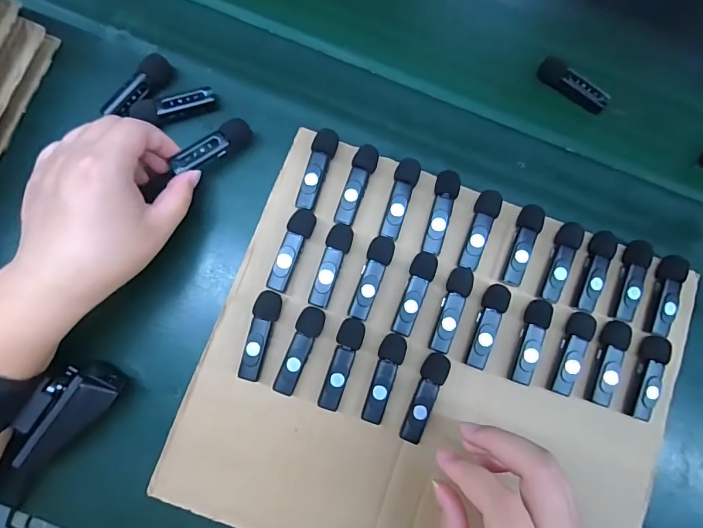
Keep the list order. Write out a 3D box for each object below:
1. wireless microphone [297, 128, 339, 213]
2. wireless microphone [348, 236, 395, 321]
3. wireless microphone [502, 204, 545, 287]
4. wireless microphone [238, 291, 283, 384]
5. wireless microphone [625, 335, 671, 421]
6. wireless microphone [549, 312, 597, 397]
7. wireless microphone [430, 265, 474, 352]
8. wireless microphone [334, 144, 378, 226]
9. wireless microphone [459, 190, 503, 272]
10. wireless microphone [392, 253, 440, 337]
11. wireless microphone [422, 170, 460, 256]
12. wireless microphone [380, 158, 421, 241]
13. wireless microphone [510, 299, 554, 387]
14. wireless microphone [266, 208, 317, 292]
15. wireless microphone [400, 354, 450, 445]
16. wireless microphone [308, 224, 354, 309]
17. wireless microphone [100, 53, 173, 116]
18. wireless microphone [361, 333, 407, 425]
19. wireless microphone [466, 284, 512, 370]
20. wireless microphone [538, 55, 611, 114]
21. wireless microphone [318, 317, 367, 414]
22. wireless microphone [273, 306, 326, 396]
[{"bbox_3d":[-0.027,-0.074,0.322,0.018,0.017,0.066,18,82,-1],"label":"wireless microphone"},{"bbox_3d":[0.016,0.011,0.312,0.019,0.014,0.065,18,82,-1],"label":"wireless microphone"},{"bbox_3d":[0.134,-0.015,0.323,0.017,0.016,0.064,21,82,-1],"label":"wireless microphone"},{"bbox_3d":[-0.068,0.052,0.302,0.019,0.014,0.064,17,82,-1],"label":"wireless microphone"},{"bbox_3d":[0.228,0.087,0.313,0.014,0.018,0.064,20,82,-1],"label":"wireless microphone"},{"bbox_3d":[0.168,0.068,0.311,0.015,0.014,0.063,23,82,0],"label":"wireless microphone"},{"bbox_3d":[0.077,0.035,0.314,0.017,0.017,0.066,19,82,-1],"label":"wireless microphone"},{"bbox_3d":[0.004,-0.061,0.322,0.018,0.016,0.064,19,82,-1],"label":"wireless microphone"},{"bbox_3d":[0.101,-0.026,0.323,0.018,0.015,0.063,17,82,-1],"label":"wireless microphone"},{"bbox_3d":[0.048,0.022,0.312,0.019,0.015,0.064,20,82,-1],"label":"wireless microphone"},{"bbox_3d":[0.071,-0.040,0.320,0.018,0.013,0.065,12,82,-2],"label":"wireless microphone"},{"bbox_3d":[0.037,-0.051,0.321,0.018,0.014,0.064,19,82,-1],"label":"wireless microphone"},{"bbox_3d":[0.137,0.059,0.311,0.018,0.016,0.064,17,82,-1],"label":"wireless microphone"},{"bbox_3d":[-0.045,-0.011,0.312,0.018,0.016,0.065,22,82,-1],"label":"wireless microphone"},{"bbox_3d":[0.055,0.098,0.304,0.018,0.017,0.065,20,82,-1],"label":"wireless microphone"},{"bbox_3d":[-0.016,0.002,0.312,0.019,0.016,0.065,19,82,-1],"label":"wireless microphone"},{"bbox_3d":[-0.165,-0.137,0.322,0.018,0.015,0.059,38,82,2],"label":"wireless microphone"},{"bbox_3d":[0.024,0.084,0.304,0.019,0.016,0.065,19,82,-1],"label":"wireless microphone"},{"bbox_3d":[0.103,0.047,0.313,0.020,0.019,0.064,24,82,0],"label":"wireless microphone"},{"bbox_3d":[0.195,-0.157,0.360,0.065,0.018,0.019,29,82,0],"label":"wireless microphone"},{"bbox_3d":[-0.007,0.073,0.303,0.019,0.015,0.067,16,82,-1],"label":"wireless microphone"},{"bbox_3d":[-0.037,0.064,0.302,0.019,0.015,0.064,19,82,-1],"label":"wireless microphone"}]

